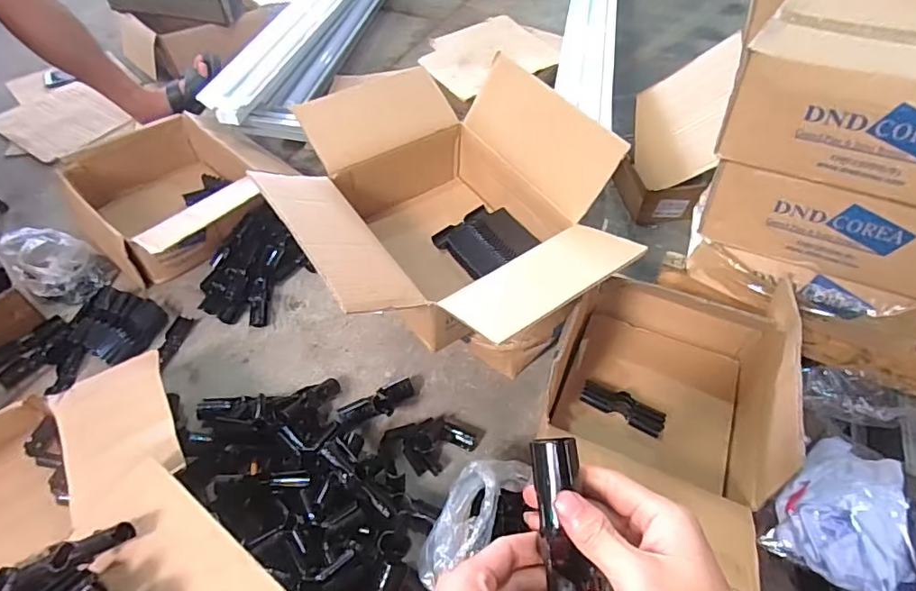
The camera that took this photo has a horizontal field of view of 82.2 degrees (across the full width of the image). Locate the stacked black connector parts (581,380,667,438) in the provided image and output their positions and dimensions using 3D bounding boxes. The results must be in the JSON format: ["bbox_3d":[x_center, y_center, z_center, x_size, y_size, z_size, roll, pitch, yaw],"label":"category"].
[{"bbox_3d":[0.261,0.176,0.829,0.131,0.034,0.029,24,54,18],"label":"stacked black connector parts"}]

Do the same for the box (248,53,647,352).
[{"bbox_3d":[-0.028,-0.123,0.818,0.443,0.239,0.519,-27,56,-22],"label":"box"}]

